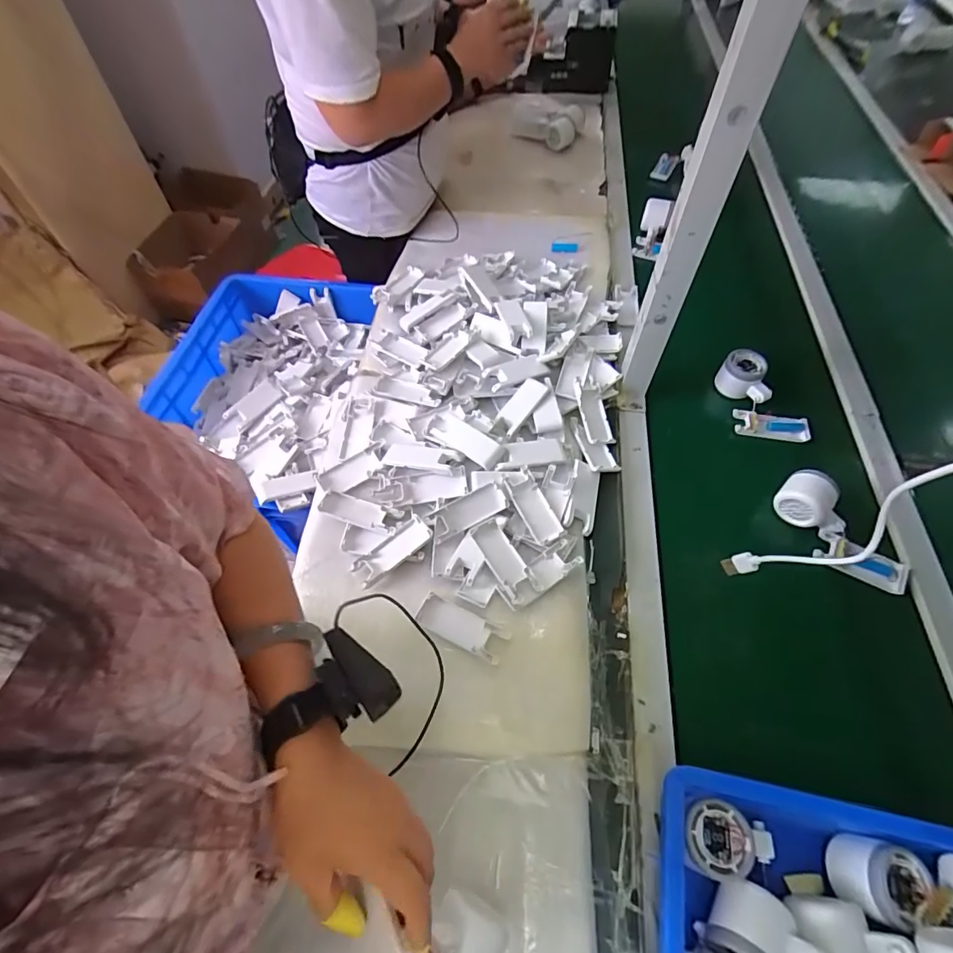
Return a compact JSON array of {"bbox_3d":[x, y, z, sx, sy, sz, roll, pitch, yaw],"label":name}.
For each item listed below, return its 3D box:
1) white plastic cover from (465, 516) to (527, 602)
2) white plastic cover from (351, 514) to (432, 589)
[{"bbox_3d":[0.028,0.097,0.574,0.039,0.020,0.096,-26,60,-15],"label":"white plastic cover"},{"bbox_3d":[-0.102,0.088,0.584,0.098,0.014,0.038,-36,64,-20],"label":"white plastic cover"}]

